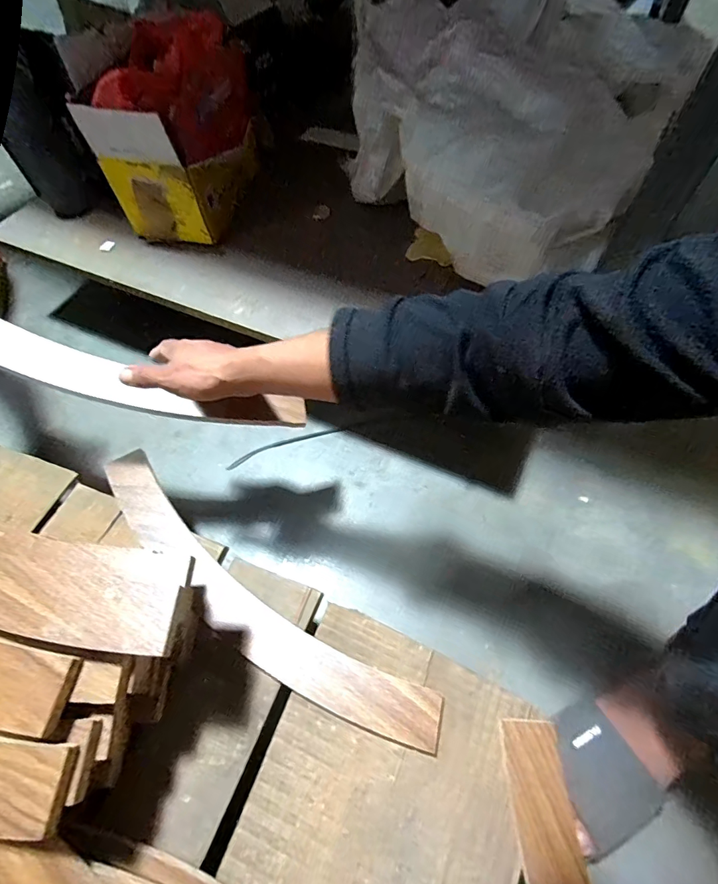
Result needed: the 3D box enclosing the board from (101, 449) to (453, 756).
[{"bbox_3d":[-0.118,0.152,0.422,0.434,0.020,0.074,32,66,18],"label":"board"}]

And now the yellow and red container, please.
[{"bbox_3d":[-0.262,-0.419,0.591,0.150,0.197,0.190,11,61,8],"label":"yellow and red container"}]

